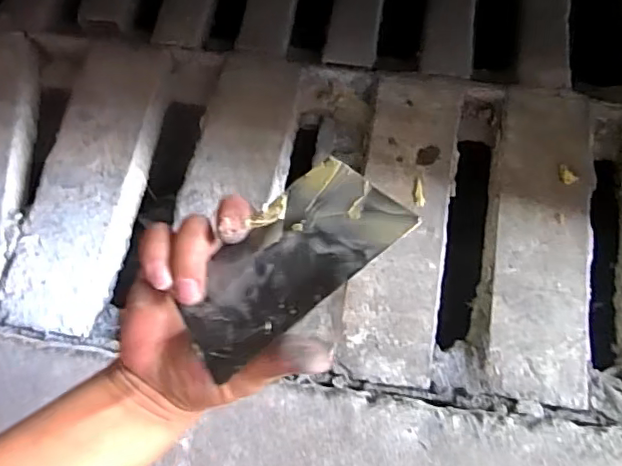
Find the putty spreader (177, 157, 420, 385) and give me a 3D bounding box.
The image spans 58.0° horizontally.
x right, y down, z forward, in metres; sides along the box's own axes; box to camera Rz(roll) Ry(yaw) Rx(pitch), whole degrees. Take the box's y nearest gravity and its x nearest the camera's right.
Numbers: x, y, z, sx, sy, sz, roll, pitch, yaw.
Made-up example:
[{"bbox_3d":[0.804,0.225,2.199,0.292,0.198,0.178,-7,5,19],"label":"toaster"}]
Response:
[{"bbox_3d":[-0.015,0.015,0.308,0.128,0.004,0.070,-40,54,3],"label":"putty spreader"}]

